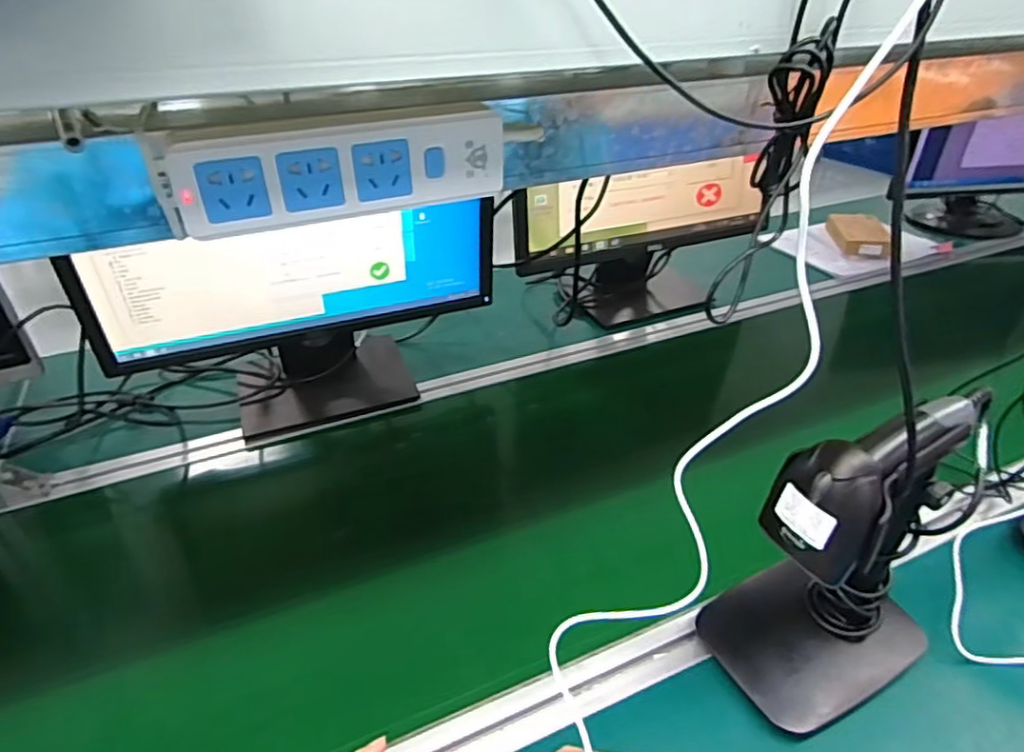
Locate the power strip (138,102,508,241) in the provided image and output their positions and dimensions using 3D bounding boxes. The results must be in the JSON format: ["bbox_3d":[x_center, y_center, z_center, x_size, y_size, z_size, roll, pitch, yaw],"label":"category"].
[{"bbox_3d":[-0.100,-0.123,0.370,0.198,0.057,0.024,-12,36,-17],"label":"power strip"}]

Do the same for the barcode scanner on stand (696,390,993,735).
[{"bbox_3d":[0.253,0.132,0.471,0.166,0.235,0.114,-18,38,-25],"label":"barcode scanner on stand"}]

